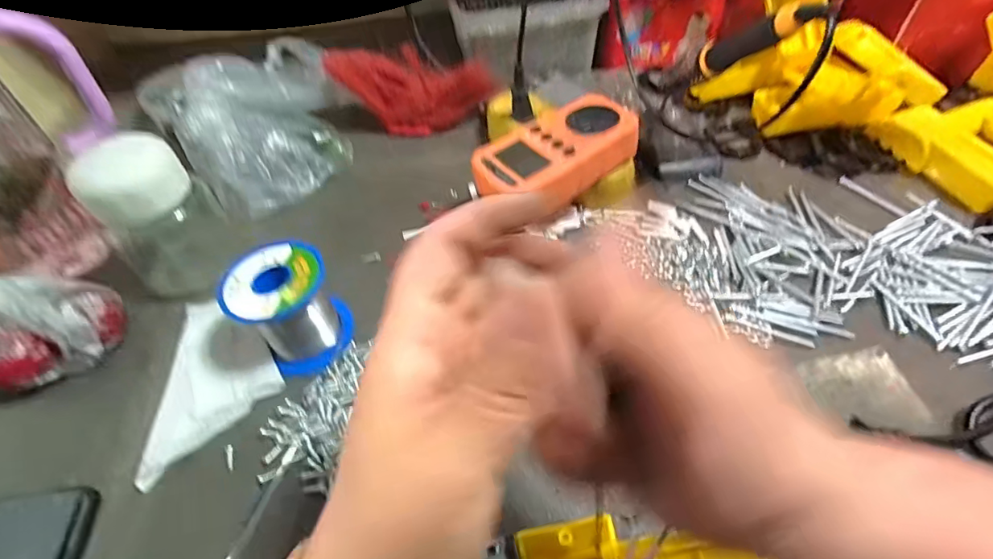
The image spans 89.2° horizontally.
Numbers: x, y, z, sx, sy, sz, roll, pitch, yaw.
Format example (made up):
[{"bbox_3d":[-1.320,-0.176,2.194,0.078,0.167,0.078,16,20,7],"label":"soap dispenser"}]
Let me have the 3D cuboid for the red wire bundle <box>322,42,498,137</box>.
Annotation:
[{"bbox_3d":[-0.082,-0.195,0.511,0.156,0.070,0.060,2,49,5],"label":"red wire bundle"}]

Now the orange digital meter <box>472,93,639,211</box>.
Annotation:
[{"bbox_3d":[0.046,-0.097,0.391,0.128,0.036,0.072,-29,56,-20],"label":"orange digital meter"}]

